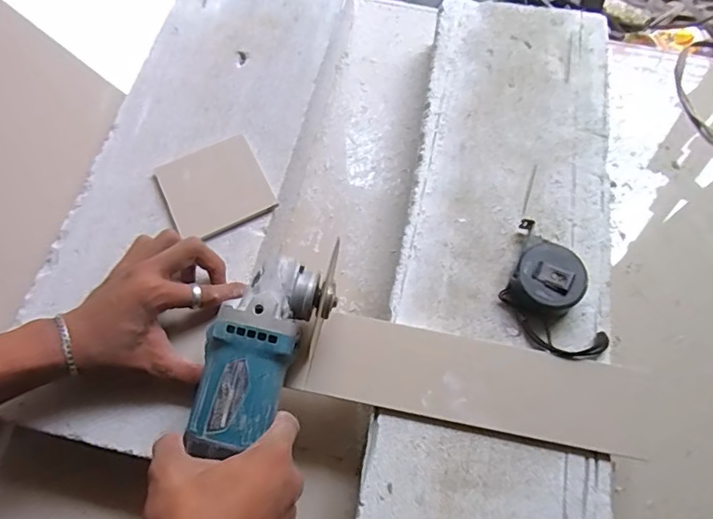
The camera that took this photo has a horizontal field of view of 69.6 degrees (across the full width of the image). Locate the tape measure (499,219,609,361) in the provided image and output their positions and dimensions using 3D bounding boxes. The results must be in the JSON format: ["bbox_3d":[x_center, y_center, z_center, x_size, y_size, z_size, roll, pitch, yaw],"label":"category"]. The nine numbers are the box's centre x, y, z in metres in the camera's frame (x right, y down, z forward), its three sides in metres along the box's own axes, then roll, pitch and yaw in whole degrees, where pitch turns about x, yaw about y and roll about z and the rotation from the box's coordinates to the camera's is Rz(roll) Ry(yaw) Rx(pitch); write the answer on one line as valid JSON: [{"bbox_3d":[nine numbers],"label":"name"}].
[{"bbox_3d":[0.174,0.030,0.464,0.071,0.032,0.131,-30,70,-11],"label":"tape measure"}]

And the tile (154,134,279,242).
[{"bbox_3d":[-0.144,-0.073,0.524,0.100,0.011,0.097,-24,69,-9],"label":"tile"}]

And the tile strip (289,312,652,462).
[{"bbox_3d":[0.102,0.106,0.444,0.282,0.012,0.073,10,68,6],"label":"tile strip"}]

